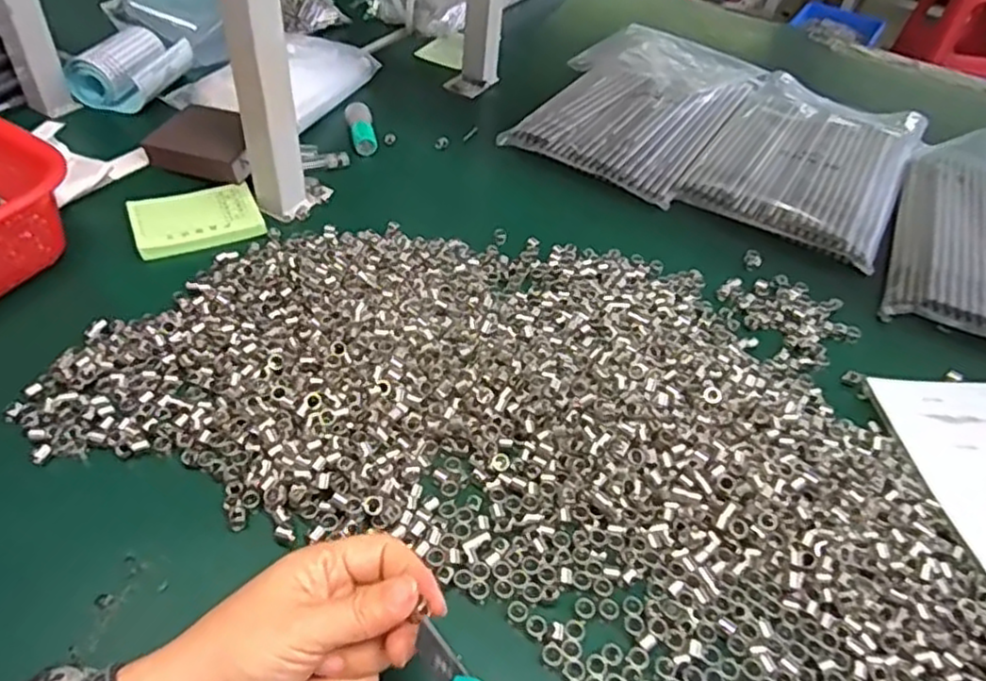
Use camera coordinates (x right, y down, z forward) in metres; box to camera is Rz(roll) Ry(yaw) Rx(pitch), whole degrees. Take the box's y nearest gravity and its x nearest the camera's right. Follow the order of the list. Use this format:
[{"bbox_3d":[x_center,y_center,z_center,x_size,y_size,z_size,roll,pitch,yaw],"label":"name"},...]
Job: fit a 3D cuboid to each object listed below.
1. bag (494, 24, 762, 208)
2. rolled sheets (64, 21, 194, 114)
[{"bbox_3d":[0.157,-0.268,0.772,0.204,0.041,0.315,26,45,19],"label":"bag"},{"bbox_3d":[-0.366,-0.276,0.721,0.084,0.048,0.108,12,42,4],"label":"rolled sheets"}]

